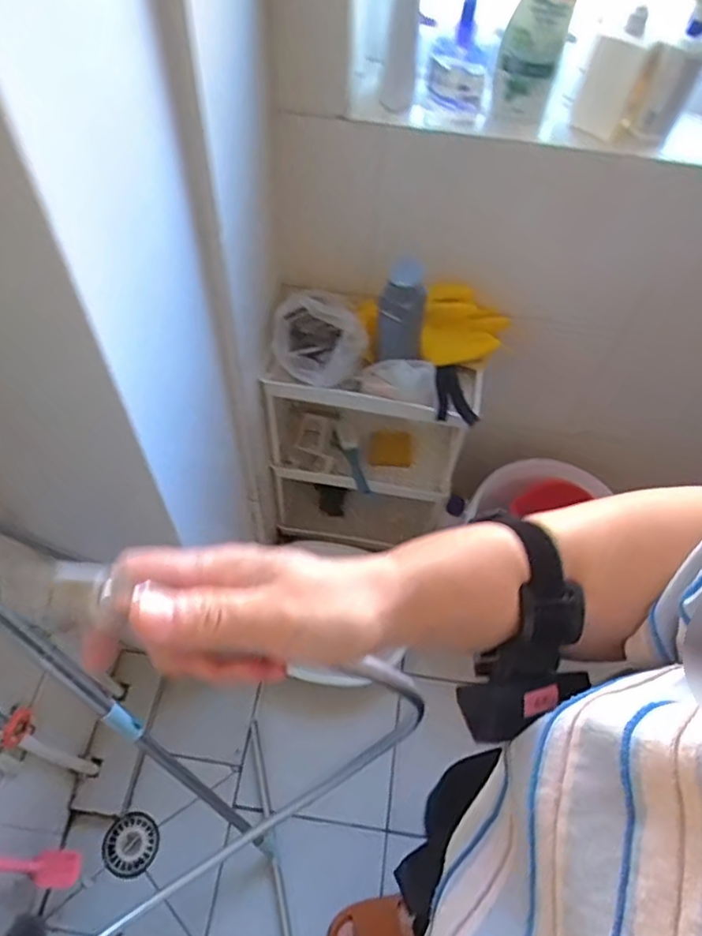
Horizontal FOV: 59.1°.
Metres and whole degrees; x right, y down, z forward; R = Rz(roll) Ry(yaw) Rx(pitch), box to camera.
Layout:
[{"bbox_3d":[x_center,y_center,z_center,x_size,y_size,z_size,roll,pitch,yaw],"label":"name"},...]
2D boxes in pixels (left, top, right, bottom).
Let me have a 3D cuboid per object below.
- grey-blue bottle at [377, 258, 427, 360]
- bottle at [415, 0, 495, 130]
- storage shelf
[{"bbox_3d":[0.088,-0.238,0.971,0.081,0.188,0.068,-33,65,-22],"label":"grey-blue bottle"},{"bbox_3d":[0.150,-0.575,0.824,0.098,0.210,0.092,6,57,1],"label":"bottle"},{"bbox_3d":[0.030,-0.027,1.289,0.381,0.606,0.201,7,57,1],"label":"storage shelf"}]

